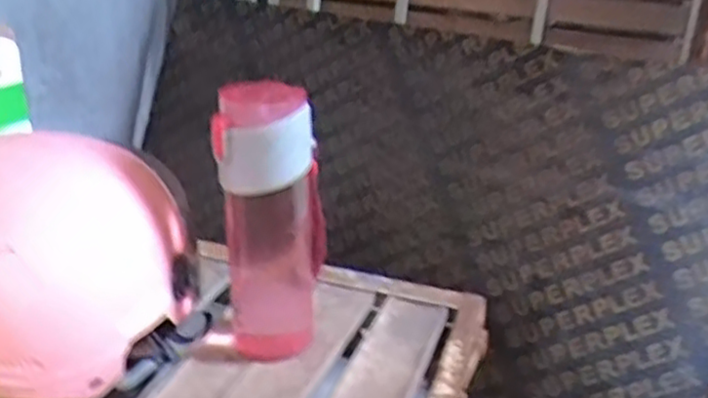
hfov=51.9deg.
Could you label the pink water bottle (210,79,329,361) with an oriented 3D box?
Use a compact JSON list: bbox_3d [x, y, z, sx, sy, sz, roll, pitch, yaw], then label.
[{"bbox_3d":[-0.066,0.021,0.589,0.083,0.216,0.072,4,22,1],"label":"pink water bottle"}]

